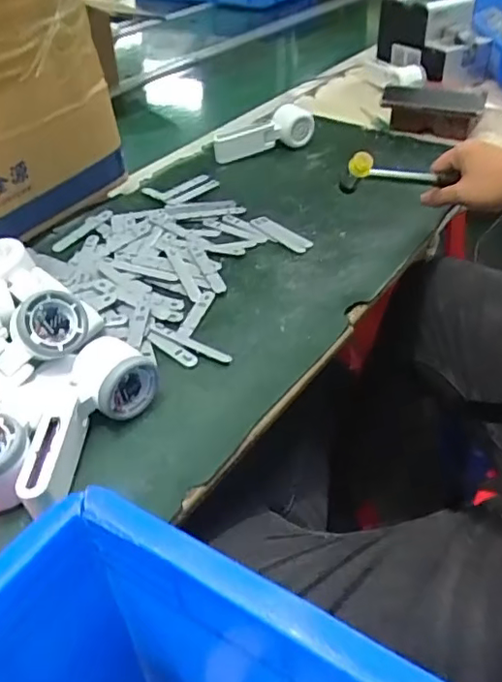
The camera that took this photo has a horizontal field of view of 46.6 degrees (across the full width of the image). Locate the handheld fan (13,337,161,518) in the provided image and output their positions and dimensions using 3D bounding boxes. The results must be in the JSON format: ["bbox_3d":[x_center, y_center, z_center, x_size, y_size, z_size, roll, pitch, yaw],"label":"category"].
[{"bbox_3d":[-0.142,0.065,0.476,0.070,0.052,0.162,14,44,18],"label":"handheld fan"}]

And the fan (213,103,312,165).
[{"bbox_3d":[0.022,-0.325,0.927,0.182,0.044,0.061,-34,50,-31],"label":"fan"}]

